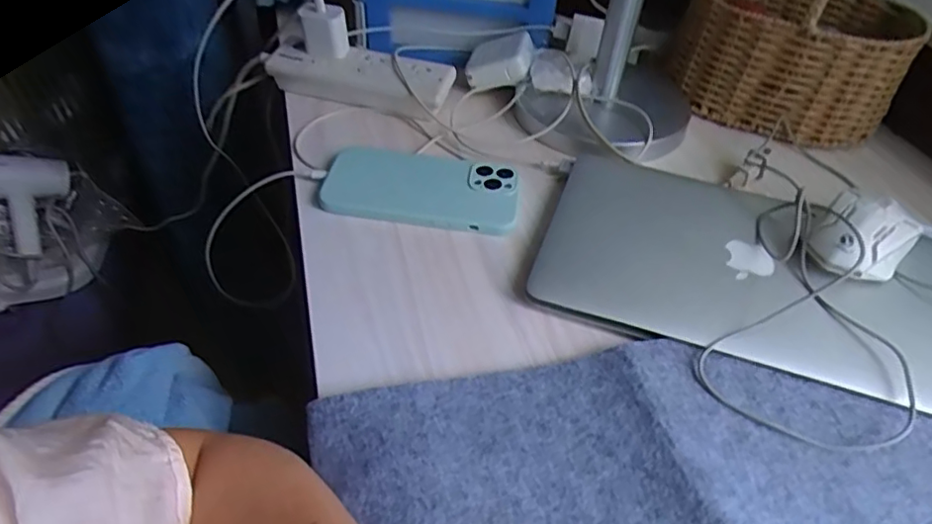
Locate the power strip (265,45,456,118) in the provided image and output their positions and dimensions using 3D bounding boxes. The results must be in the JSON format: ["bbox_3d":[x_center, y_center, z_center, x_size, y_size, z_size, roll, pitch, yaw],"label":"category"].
[{"bbox_3d":[-0.110,-0.190,0.612,0.189,0.035,0.057,10,45,6],"label":"power strip"}]

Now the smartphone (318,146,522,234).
[{"bbox_3d":[-0.037,-0.068,0.507,0.163,0.015,0.083,8,45,4],"label":"smartphone"}]

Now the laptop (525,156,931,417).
[{"bbox_3d":[0.215,-0.002,0.446,0.299,0.023,0.191,17,46,13],"label":"laptop"}]

